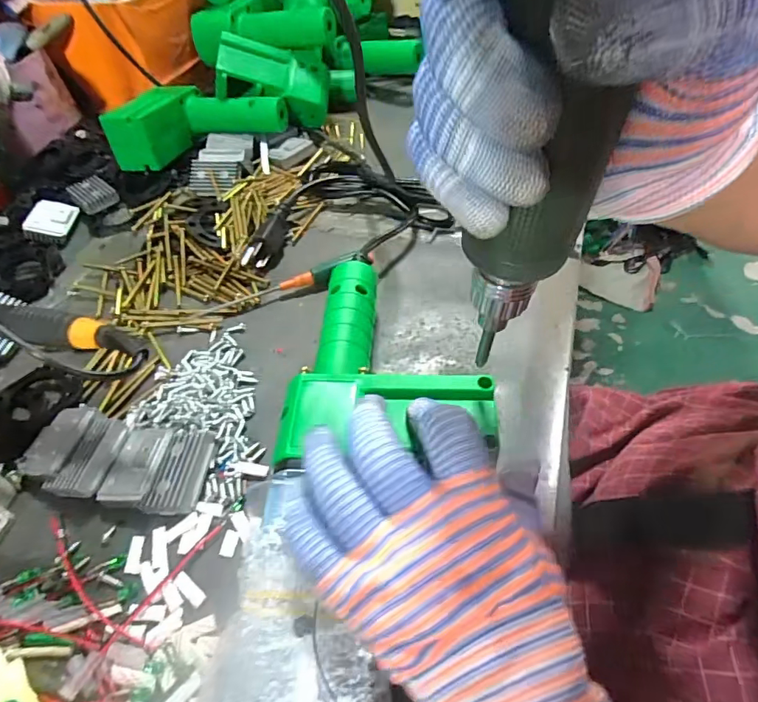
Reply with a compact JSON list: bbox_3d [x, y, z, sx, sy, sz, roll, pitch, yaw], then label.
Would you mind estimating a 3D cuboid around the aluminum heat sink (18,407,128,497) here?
[{"bbox_3d":[-0.184,0.062,0.292,0.056,0.017,0.052,-1,51,2],"label":"aluminum heat sink"}]

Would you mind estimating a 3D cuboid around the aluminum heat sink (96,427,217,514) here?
[{"bbox_3d":[-0.129,0.068,0.281,0.055,0.014,0.051,3,51,6],"label":"aluminum heat sink"}]

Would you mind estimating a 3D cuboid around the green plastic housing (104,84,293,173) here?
[{"bbox_3d":[-0.189,-0.238,0.498,0.169,0.060,0.078,-23,54,-15],"label":"green plastic housing"}]

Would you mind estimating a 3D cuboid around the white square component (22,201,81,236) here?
[{"bbox_3d":[-0.299,-0.121,0.440,0.034,0.006,0.040,21,58,-14],"label":"white square component"}]

